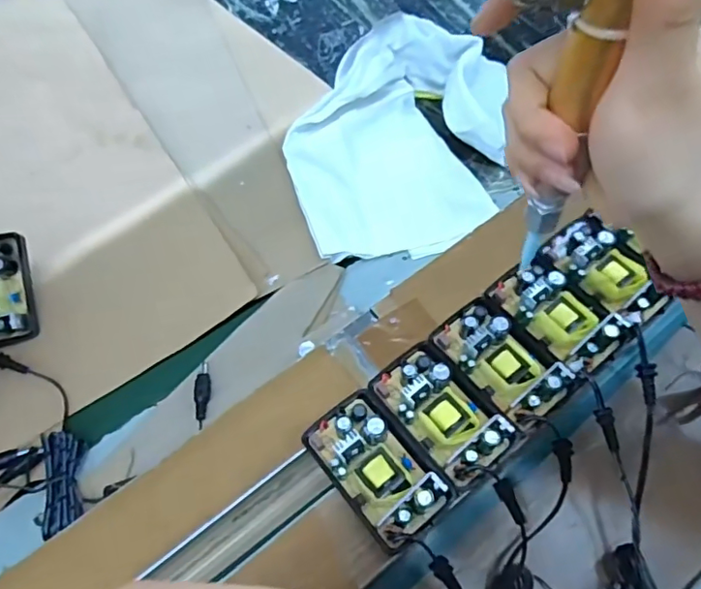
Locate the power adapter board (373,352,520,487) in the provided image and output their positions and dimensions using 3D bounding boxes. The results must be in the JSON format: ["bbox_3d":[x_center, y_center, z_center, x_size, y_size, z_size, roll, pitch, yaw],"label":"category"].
[{"bbox_3d":[0.053,0.067,0.318,0.041,0.028,0.077,-35,63,-19],"label":"power adapter board"}]

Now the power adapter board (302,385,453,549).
[{"bbox_3d":[0.014,0.093,0.304,0.047,0.030,0.080,-34,62,-18],"label":"power adapter board"}]

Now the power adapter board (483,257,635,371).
[{"bbox_3d":[0.129,0.011,0.346,0.047,0.028,0.077,-33,62,-18],"label":"power adapter board"}]

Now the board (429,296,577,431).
[{"bbox_3d":[0.090,0.038,0.332,0.046,0.027,0.077,-36,63,-19],"label":"board"}]

